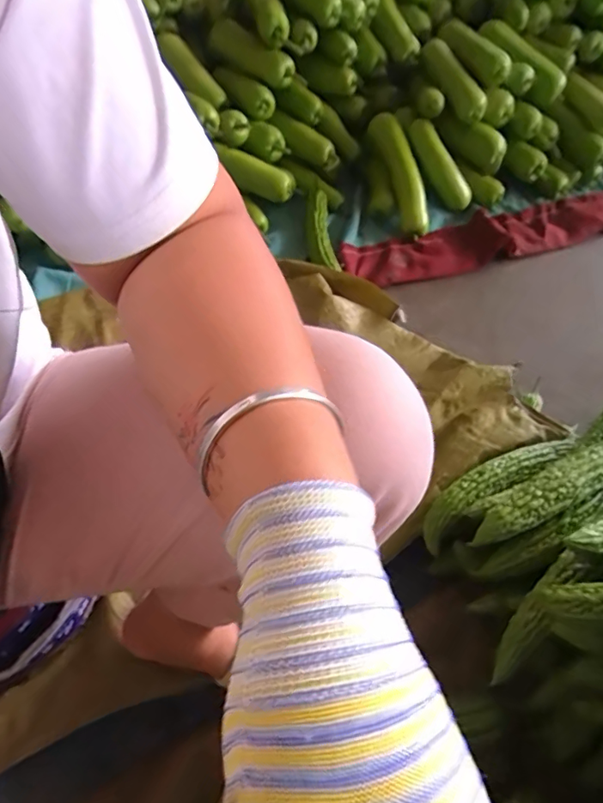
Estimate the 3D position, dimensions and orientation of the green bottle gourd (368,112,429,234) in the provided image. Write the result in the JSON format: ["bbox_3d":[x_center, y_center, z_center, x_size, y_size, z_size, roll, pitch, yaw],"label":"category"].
[{"bbox_3d":[0.209,-0.482,1.045,0.064,0.059,0.281,-12,76,-11],"label":"green bottle gourd"}]

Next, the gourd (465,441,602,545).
[{"bbox_3d":[0.323,0.082,0.577,0.318,0.055,0.064,-20,58,-16],"label":"gourd"}]

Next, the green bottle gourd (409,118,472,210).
[{"bbox_3d":[0.302,-0.513,1.073,0.062,0.065,0.206,-28,88,-21],"label":"green bottle gourd"}]

